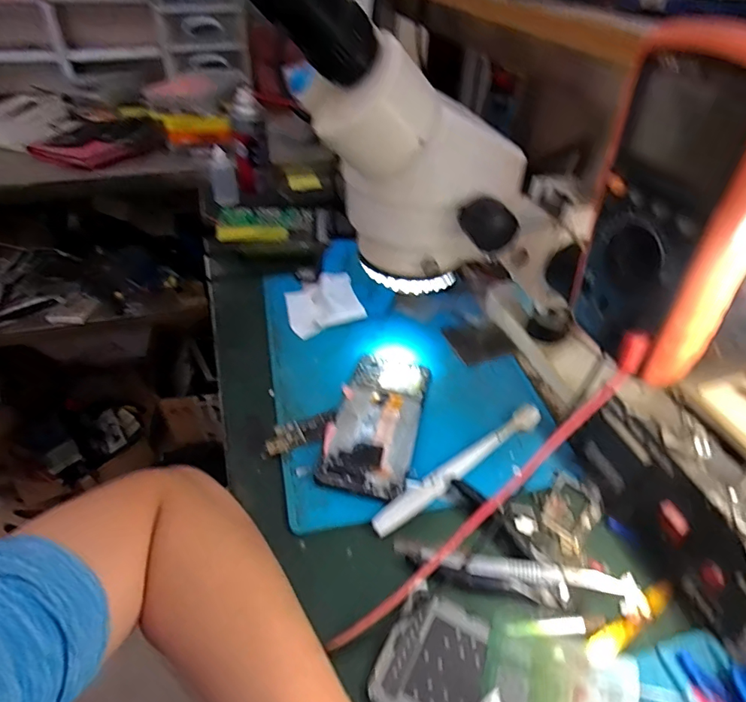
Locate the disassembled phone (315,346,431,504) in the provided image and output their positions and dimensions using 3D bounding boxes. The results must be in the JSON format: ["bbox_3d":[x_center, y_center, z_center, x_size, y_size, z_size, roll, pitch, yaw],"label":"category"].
[{"bbox_3d":[0.007,0.052,0.444,0.074,0.013,0.177,10,42,10],"label":"disassembled phone"}]

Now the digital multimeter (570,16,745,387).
[{"bbox_3d":[0.162,-0.072,0.263,0.042,0.169,0.089,-12,43,-14],"label":"digital multimeter"}]

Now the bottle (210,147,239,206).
[{"bbox_3d":[-0.232,-0.267,0.747,0.038,0.094,0.026,-12,43,-14],"label":"bottle"}]

